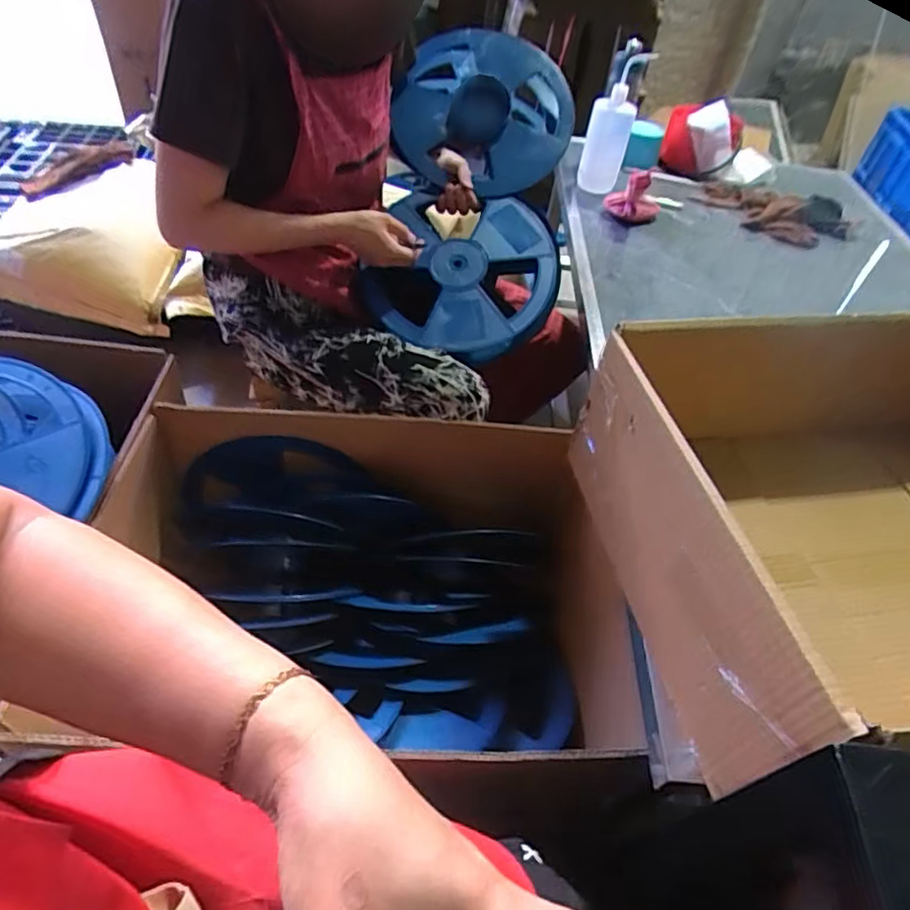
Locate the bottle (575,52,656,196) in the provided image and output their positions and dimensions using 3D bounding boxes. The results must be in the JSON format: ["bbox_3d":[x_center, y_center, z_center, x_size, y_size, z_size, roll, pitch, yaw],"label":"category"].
[{"bbox_3d":[0.358,-0.753,1.360,0.104,0.249,0.091,13,48,4],"label":"bottle"}]

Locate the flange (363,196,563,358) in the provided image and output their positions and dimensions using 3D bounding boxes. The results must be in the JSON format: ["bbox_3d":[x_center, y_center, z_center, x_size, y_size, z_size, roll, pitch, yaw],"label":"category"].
[{"bbox_3d":[0.014,-0.313,1.025,0.333,0.062,0.317,-1,73,-5],"label":"flange"}]

